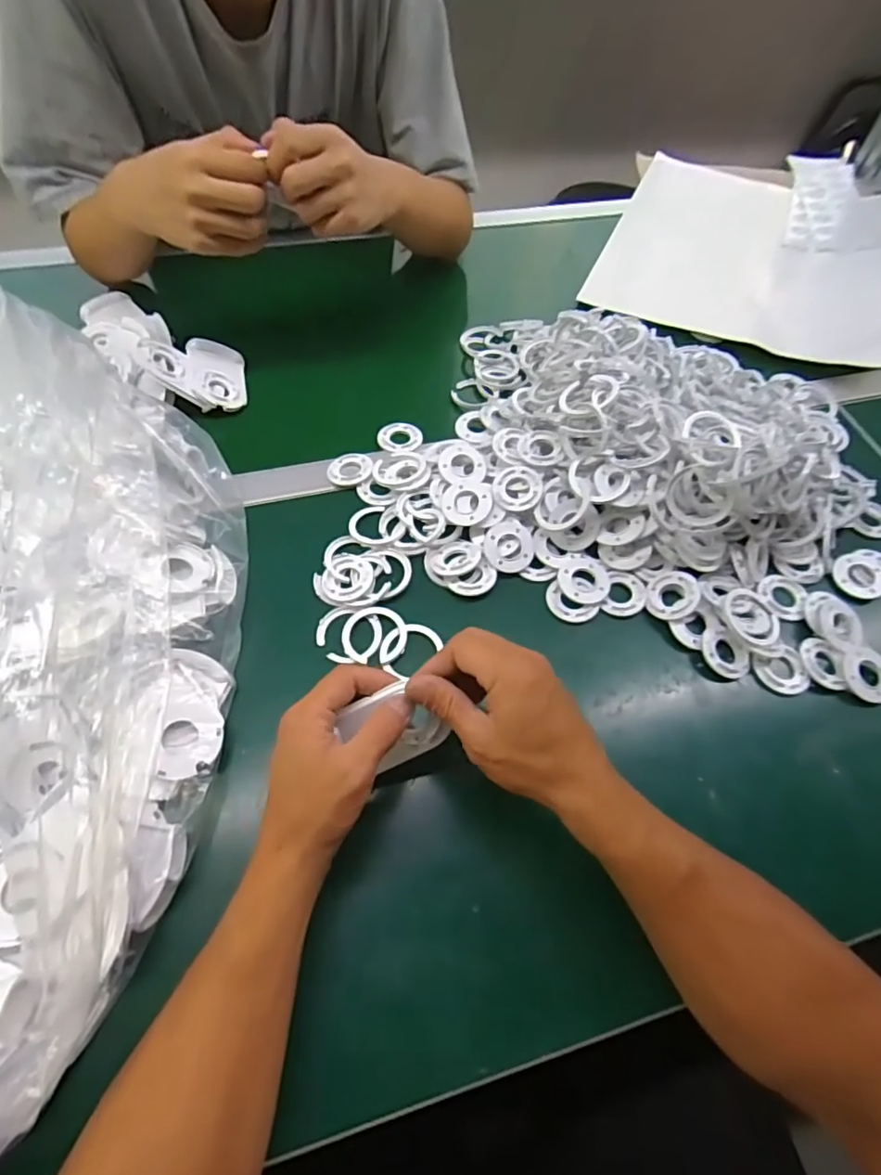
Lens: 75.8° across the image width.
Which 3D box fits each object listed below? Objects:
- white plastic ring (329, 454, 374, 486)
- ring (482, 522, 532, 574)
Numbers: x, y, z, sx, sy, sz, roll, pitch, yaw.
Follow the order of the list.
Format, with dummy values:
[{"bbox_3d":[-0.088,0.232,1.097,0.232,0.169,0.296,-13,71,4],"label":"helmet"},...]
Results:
[{"bbox_3d":[-0.086,-0.114,0.543,0.041,0.006,0.040,1,58,-2],"label":"white plastic ring"},{"bbox_3d":[0.060,-0.036,0.493,0.043,0.005,0.044,1,85,-5],"label":"ring"}]

